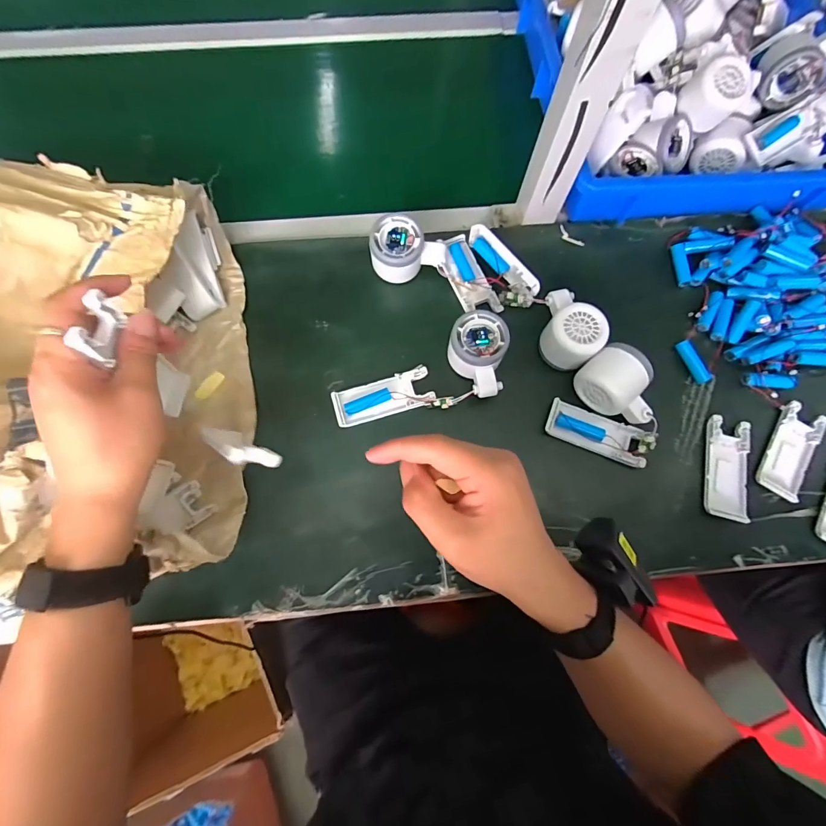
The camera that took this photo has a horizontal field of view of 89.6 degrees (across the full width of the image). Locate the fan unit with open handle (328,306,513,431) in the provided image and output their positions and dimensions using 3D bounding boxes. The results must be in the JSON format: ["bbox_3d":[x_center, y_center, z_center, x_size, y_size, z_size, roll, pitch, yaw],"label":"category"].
[{"bbox_3d":[0.006,-0.045,0.427,0.180,0.050,0.081,-10,74,-4],"label":"fan unit with open handle"}]

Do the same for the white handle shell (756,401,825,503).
[{"bbox_3d":[0.384,0.038,0.421,0.040,0.011,0.097,31,75,8],"label":"white handle shell"}]

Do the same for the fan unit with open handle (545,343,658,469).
[{"bbox_3d":[0.201,-0.010,0.415,0.100,0.055,0.094,22,74,5],"label":"fan unit with open handle"}]

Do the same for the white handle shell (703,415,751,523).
[{"bbox_3d":[0.318,0.056,0.419,0.040,0.009,0.102,13,74,3],"label":"white handle shell"}]

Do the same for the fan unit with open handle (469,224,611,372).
[{"bbox_3d":[0.132,-0.133,0.455,0.052,0.050,0.191,-31,76,-10],"label":"fan unit with open handle"}]

